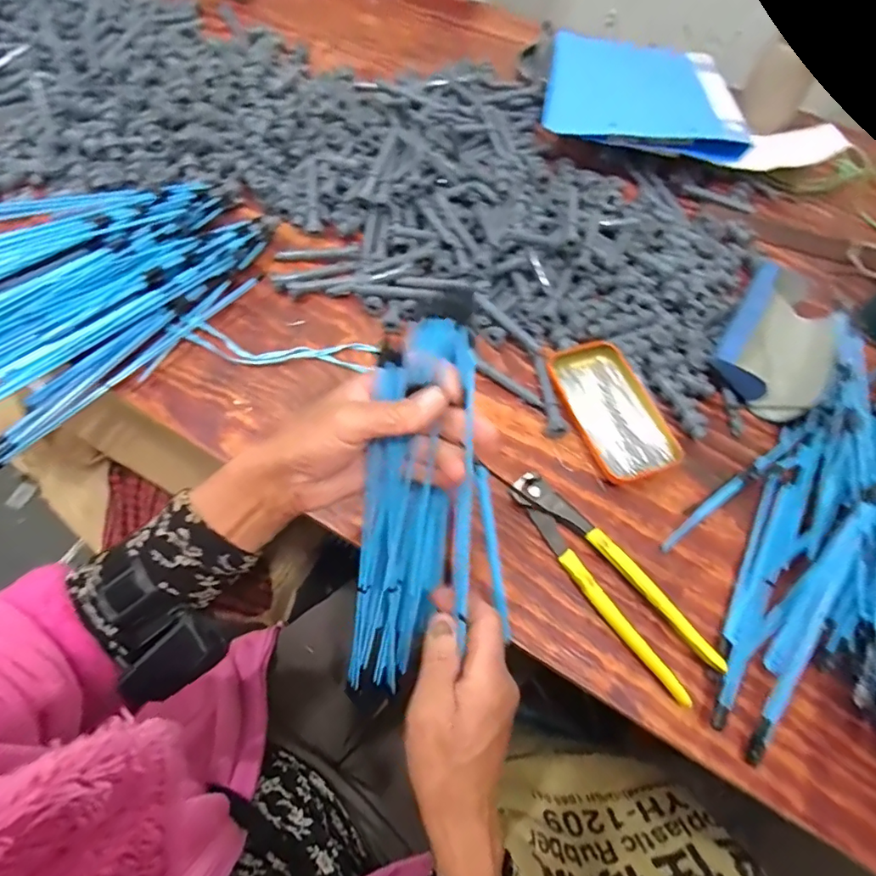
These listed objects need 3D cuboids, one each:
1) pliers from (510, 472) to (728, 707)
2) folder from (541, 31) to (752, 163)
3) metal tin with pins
[{"bbox_3d":[0.134,0.110,0.417,0.048,0.020,0.201,-33,68,-20],"label":"pliers"},{"bbox_3d":[0.277,-0.476,0.703,0.247,0.044,0.306,12,61,3],"label":"folder"},{"bbox_3d":[0.168,-0.027,0.498,0.081,0.022,0.142,-17,64,-13],"label":"metal tin with pins"}]

